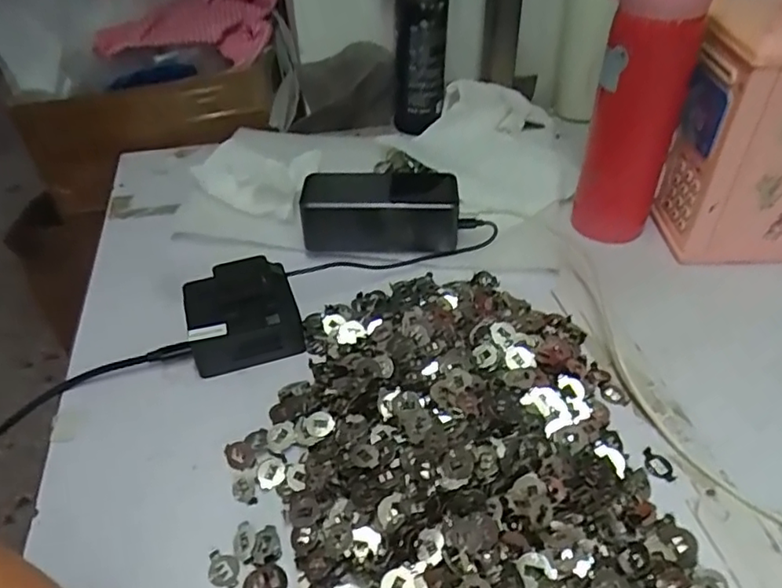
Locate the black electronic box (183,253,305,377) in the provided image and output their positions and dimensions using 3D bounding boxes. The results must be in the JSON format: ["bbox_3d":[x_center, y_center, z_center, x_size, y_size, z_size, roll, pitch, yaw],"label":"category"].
[{"bbox_3d":[-0.109,0.014,0.433,0.076,0.039,0.074,-15,44,-15],"label":"black electronic box"}]

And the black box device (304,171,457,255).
[{"bbox_3d":[-0.009,-0.072,0.507,0.129,0.046,0.064,2,42,4],"label":"black box device"}]

